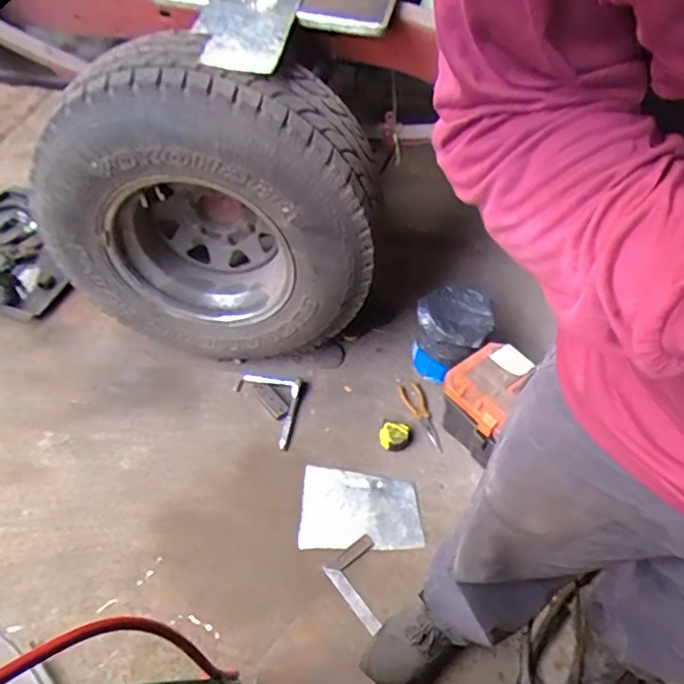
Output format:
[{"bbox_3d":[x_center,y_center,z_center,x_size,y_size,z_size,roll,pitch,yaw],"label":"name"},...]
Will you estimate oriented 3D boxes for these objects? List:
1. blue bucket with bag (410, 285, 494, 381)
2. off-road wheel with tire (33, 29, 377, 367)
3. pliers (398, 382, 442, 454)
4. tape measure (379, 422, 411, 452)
[{"bbox_3d":[0.273,-0.010,1.507,0.182,0.210,0.229,14,51,9],"label":"blue bucket with bag"},{"bbox_3d":[-0.296,-0.247,1.287,0.651,0.663,0.340,-6,51,-8],"label":"off-road wheel with tire"},{"bbox_3d":[0.195,0.182,1.450,0.059,0.013,0.199,-12,53,-13],"label":"pliers"},{"bbox_3d":[0.126,0.224,1.391,0.076,0.043,0.068,14,51,9],"label":"tape measure"}]

